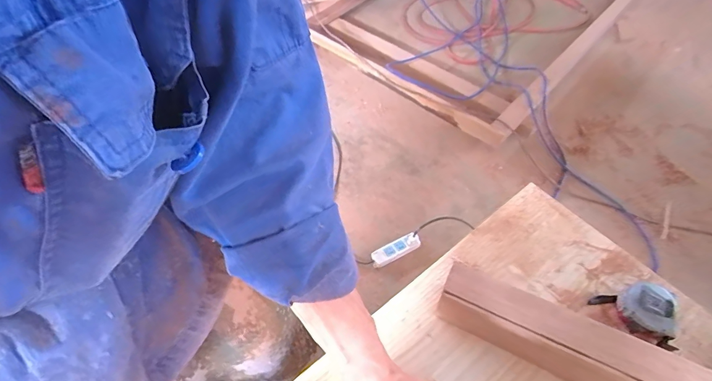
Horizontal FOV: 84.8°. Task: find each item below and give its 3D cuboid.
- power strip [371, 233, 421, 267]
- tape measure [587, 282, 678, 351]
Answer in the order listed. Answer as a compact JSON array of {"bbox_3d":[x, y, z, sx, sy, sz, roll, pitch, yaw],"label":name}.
[{"bbox_3d":[0.138,0.205,1.347,0.178,0.026,0.058,-30,84,16],"label":"power strip"},{"bbox_3d":[0.359,0.145,0.495,0.091,0.040,0.068,35,61,25],"label":"tape measure"}]

